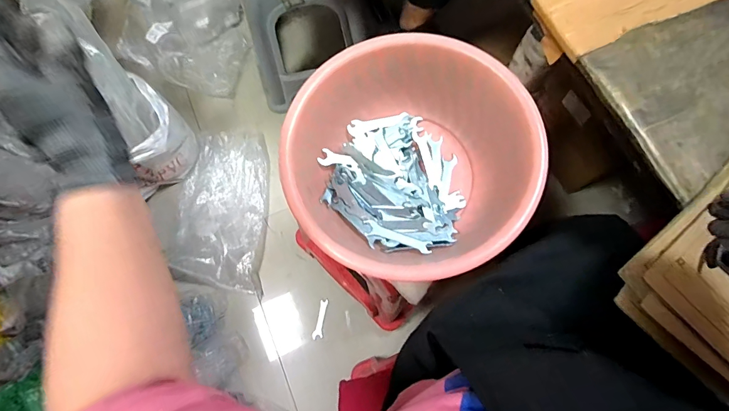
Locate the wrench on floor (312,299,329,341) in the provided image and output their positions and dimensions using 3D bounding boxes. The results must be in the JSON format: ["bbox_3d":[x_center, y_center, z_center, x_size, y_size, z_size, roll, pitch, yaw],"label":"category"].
[{"bbox_3d":[-0.128,0.332,1.089,0.028,0.013,0.113,8,74,4],"label":"wrench on floor"}]

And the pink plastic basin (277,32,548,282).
[{"bbox_3d":[0.065,-0.073,0.588,0.364,0.135,0.339,-8,73,0],"label":"pink plastic basin"}]

